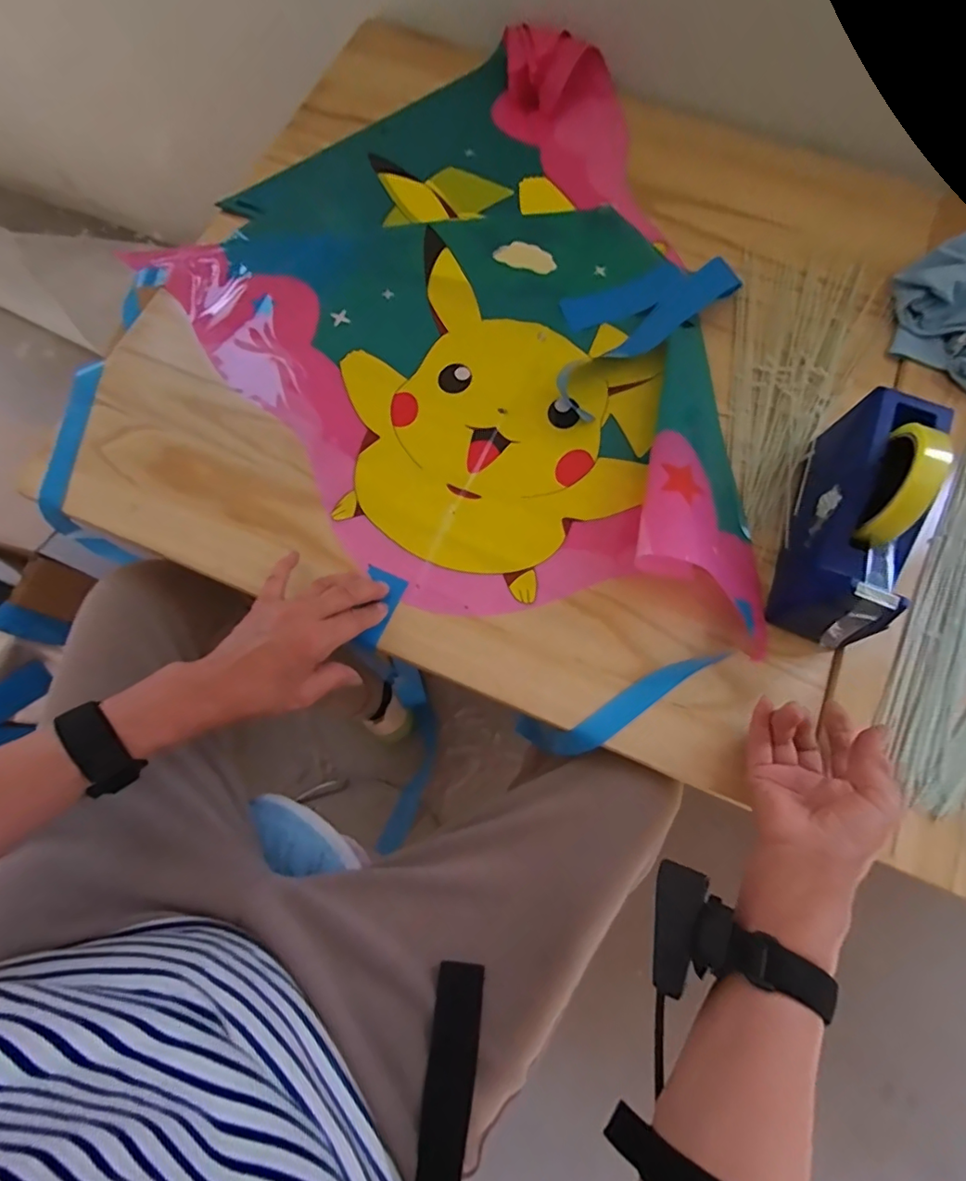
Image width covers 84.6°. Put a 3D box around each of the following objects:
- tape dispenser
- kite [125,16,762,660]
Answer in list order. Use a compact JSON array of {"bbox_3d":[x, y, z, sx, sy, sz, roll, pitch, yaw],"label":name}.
[{"bbox_3d":[0.317,-0.060,0.442,0.070,0.120,0.205,21,74,6],"label":"tape dispenser"},{"bbox_3d":[0.028,-0.269,0.541,0.529,0.061,0.687,-33,77,-9],"label":"kite"}]

